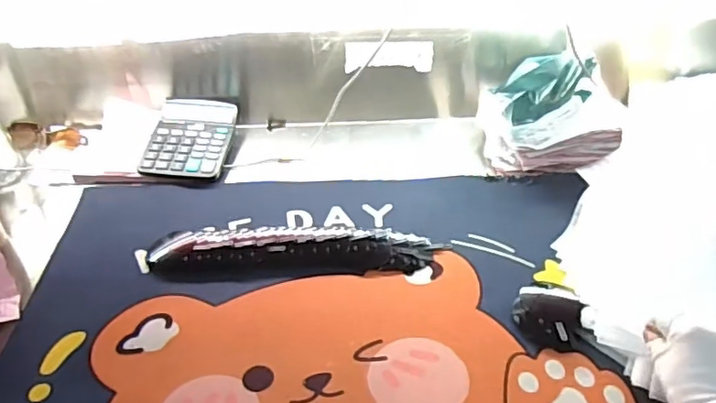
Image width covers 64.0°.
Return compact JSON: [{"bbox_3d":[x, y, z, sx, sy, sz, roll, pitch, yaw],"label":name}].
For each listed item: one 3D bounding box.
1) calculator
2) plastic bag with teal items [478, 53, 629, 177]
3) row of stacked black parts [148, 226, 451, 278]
[{"bbox_3d":[-0.251,-0.092,0.869,0.116,0.054,0.147,3,43,5],"label":"calculator"},{"bbox_3d":[0.267,-0.121,0.802,0.191,0.132,0.127,11,44,14],"label":"plastic bag with teal items"},{"bbox_3d":[-0.079,0.059,0.705,0.351,0.024,0.078,-2,42,1],"label":"row of stacked black parts"}]

